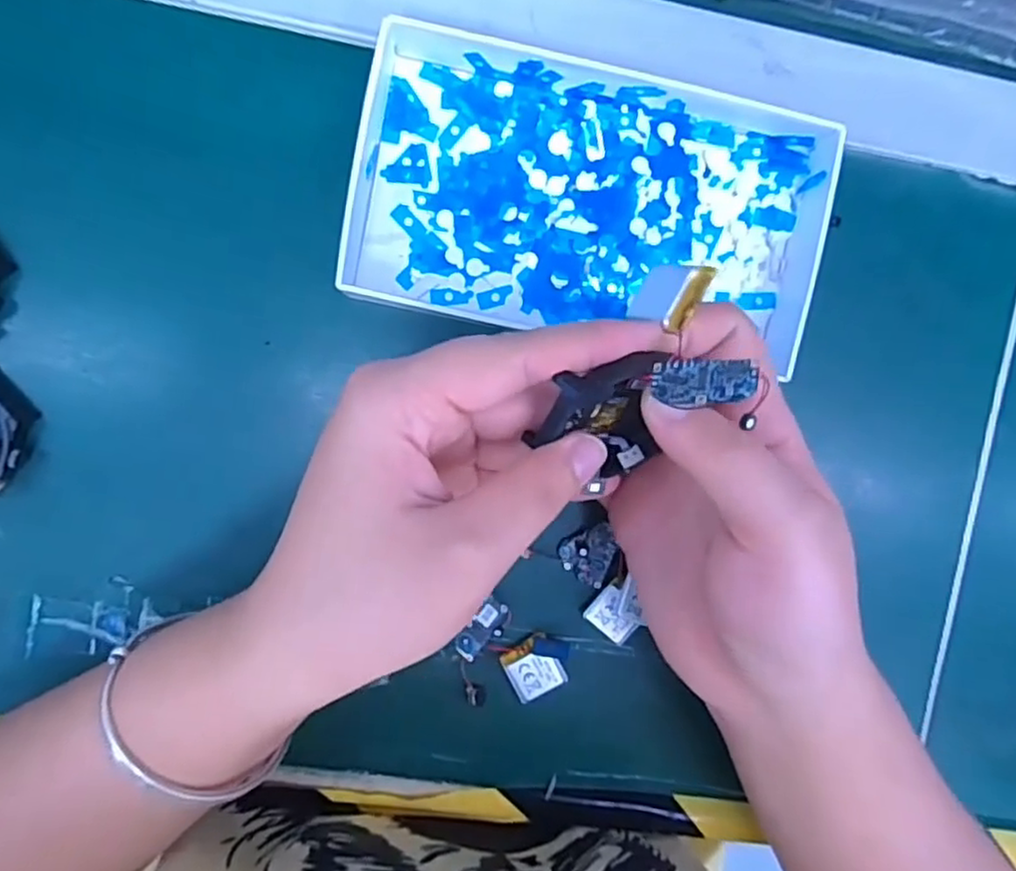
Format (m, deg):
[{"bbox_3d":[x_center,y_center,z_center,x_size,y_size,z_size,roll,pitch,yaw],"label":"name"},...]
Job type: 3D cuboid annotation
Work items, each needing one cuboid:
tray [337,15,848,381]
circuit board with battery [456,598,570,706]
[{"bbox_3d":[0.033,-0.090,0.264,0.179,0.028,0.098,9,93,-7],"label":"tray"},{"bbox_3d":[0.000,0.095,0.286,0.045,0.008,0.040,32,90,-7],"label":"circuit board with battery"}]

